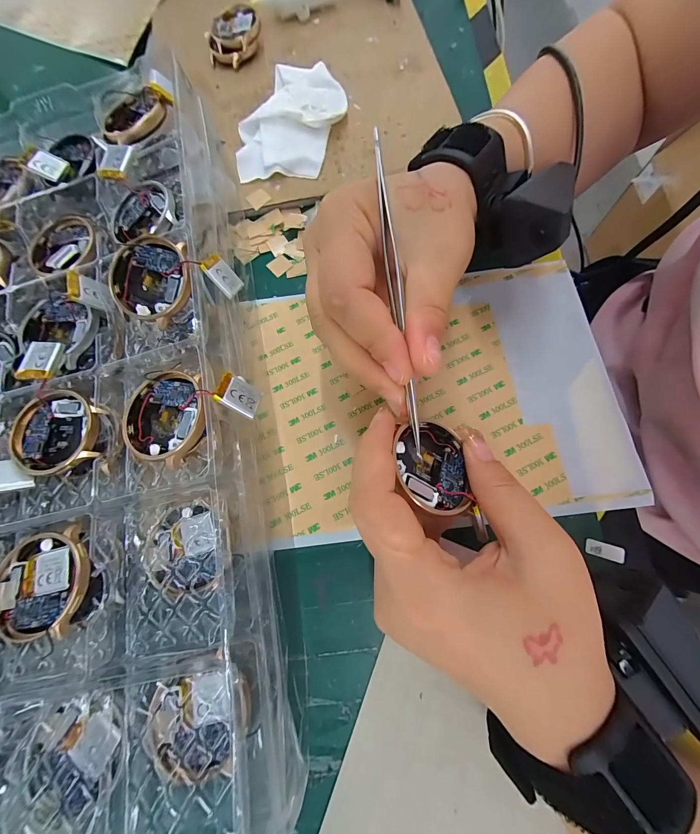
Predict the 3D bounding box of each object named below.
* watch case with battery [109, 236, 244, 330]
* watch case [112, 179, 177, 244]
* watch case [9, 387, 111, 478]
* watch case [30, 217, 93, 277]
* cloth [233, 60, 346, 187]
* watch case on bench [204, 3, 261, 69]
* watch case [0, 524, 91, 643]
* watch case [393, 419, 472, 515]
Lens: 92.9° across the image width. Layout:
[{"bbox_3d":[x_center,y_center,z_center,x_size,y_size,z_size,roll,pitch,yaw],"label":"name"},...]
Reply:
[{"bbox_3d":[-0.099,-0.077,0.184,0.061,0.021,0.044,-32,74,-6],"label":"watch case with battery"},{"bbox_3d":[-0.127,-0.123,0.202,0.042,0.016,0.039,-21,73,-3],"label":"watch case"},{"bbox_3d":[-0.153,0.008,0.174,0.048,0.010,0.043,1,73,3],"label":"watch case"},{"bbox_3d":[-0.181,-0.109,0.211,0.045,0.010,0.042,3,74,4],"label":"watch case"},{"bbox_3d":[-0.046,-0.240,0.268,0.072,0.016,0.117,11,74,6],"label":"cloth"},{"bbox_3d":[-0.105,-0.343,0.299,0.049,0.020,0.056,-12,73,0],"label":"watch case on bench"},{"bbox_3d":[-0.144,0.077,0.154,0.046,0.010,0.044,-7,73,1],"label":"watch case"},{"bbox_3d":[0.037,0.020,0.149,0.033,0.013,0.046,8,50,-16],"label":"watch case"}]

